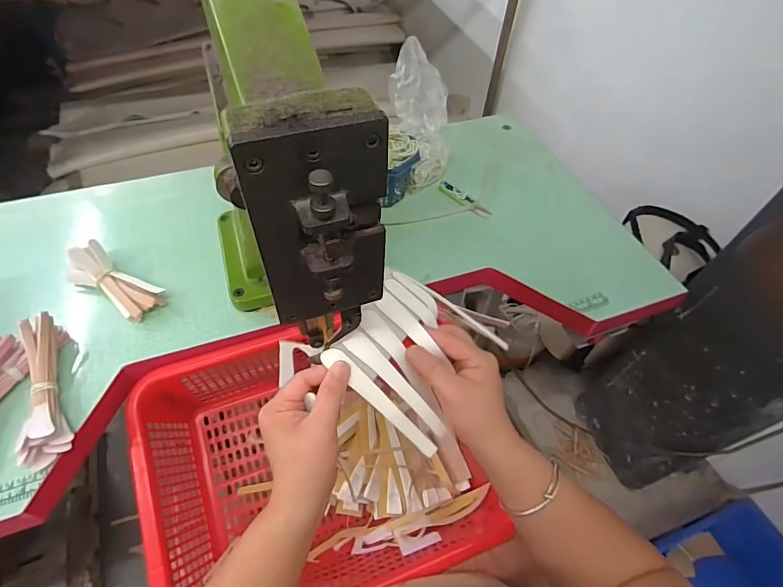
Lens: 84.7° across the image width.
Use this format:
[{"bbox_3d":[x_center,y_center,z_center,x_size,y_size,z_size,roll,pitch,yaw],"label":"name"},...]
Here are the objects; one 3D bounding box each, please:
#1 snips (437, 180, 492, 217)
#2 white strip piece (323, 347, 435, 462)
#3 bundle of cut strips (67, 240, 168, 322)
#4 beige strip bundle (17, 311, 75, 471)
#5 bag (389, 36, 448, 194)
[{"bbox_3d":[0.123,-0.163,0.730,0.026,0.009,0.102,-36,62,-27],"label":"snips"},{"bbox_3d":[-0.008,0.096,0.370,0.136,0.011,0.015,47,56,-14],"label":"white strip piece"},{"bbox_3d":[-0.368,-0.014,0.571,0.133,0.047,0.052,27,56,16],"label":"bundle of cut strips"},{"bbox_3d":[-0.389,0.106,0.479,0.044,0.053,0.166,-22,57,-19],"label":"beige strip bundle"},{"bbox_3d":[0.056,-0.323,0.770,0.108,0.073,0.290,-4,80,-7],"label":"bag"}]

